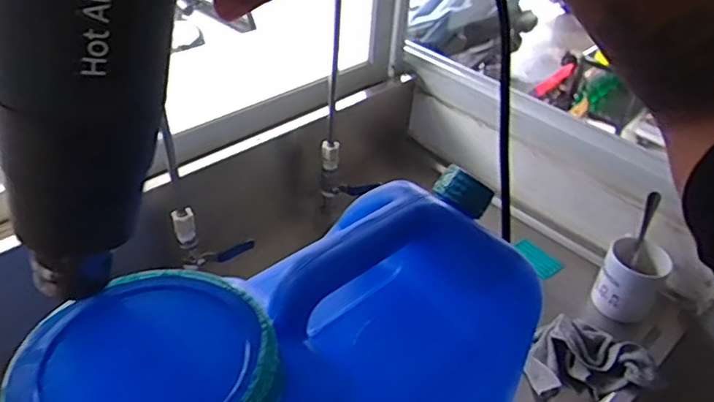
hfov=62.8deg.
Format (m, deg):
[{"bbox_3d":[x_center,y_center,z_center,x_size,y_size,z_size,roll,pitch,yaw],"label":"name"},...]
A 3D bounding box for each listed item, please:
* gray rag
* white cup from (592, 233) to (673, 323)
[{"bbox_3d":[0.307,0.209,0.794,0.155,0.047,0.106,-1,39,-7],"label":"gray rag"},{"bbox_3d":[0.409,0.119,0.872,0.090,0.096,0.096,3,38,-2],"label":"white cup"}]

